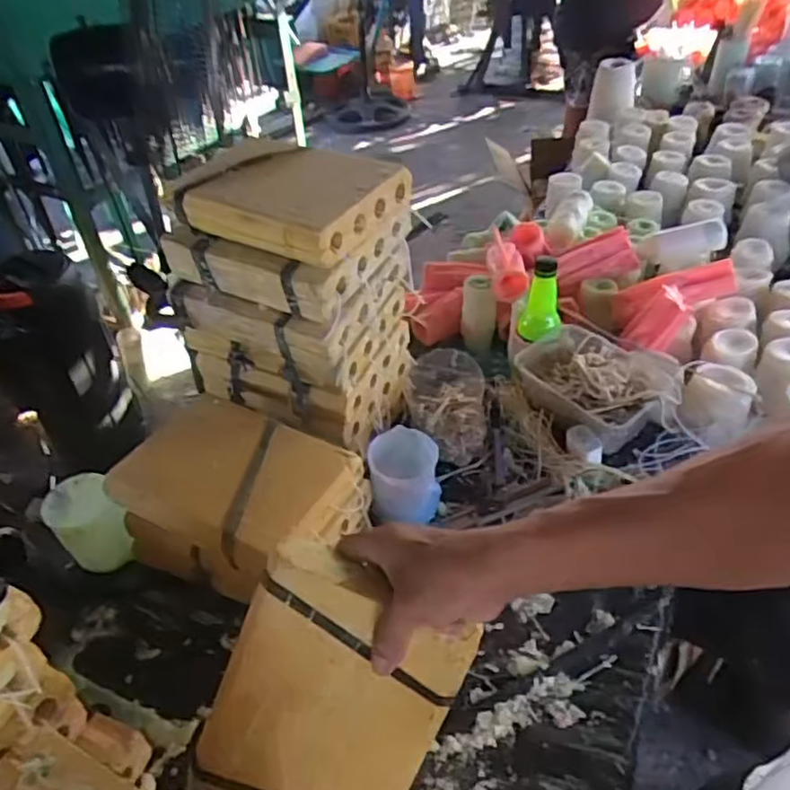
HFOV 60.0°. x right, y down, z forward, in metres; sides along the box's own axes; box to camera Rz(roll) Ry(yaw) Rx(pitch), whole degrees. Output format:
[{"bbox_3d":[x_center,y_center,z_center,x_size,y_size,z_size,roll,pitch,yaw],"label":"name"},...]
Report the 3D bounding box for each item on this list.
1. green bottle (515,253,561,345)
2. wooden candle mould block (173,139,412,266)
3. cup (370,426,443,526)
[{"bbox_3d":[0.194,-0.122,0.905,0.056,0.110,0.054,3,43,8],"label":"green bottle"},{"bbox_3d":[-0.118,-0.211,0.720,0.214,0.052,0.145,22,48,26],"label":"wooden candle mould block"},{"bbox_3d":[0.011,0.095,0.778,0.078,0.089,0.071,-4,42,0],"label":"cup"}]

